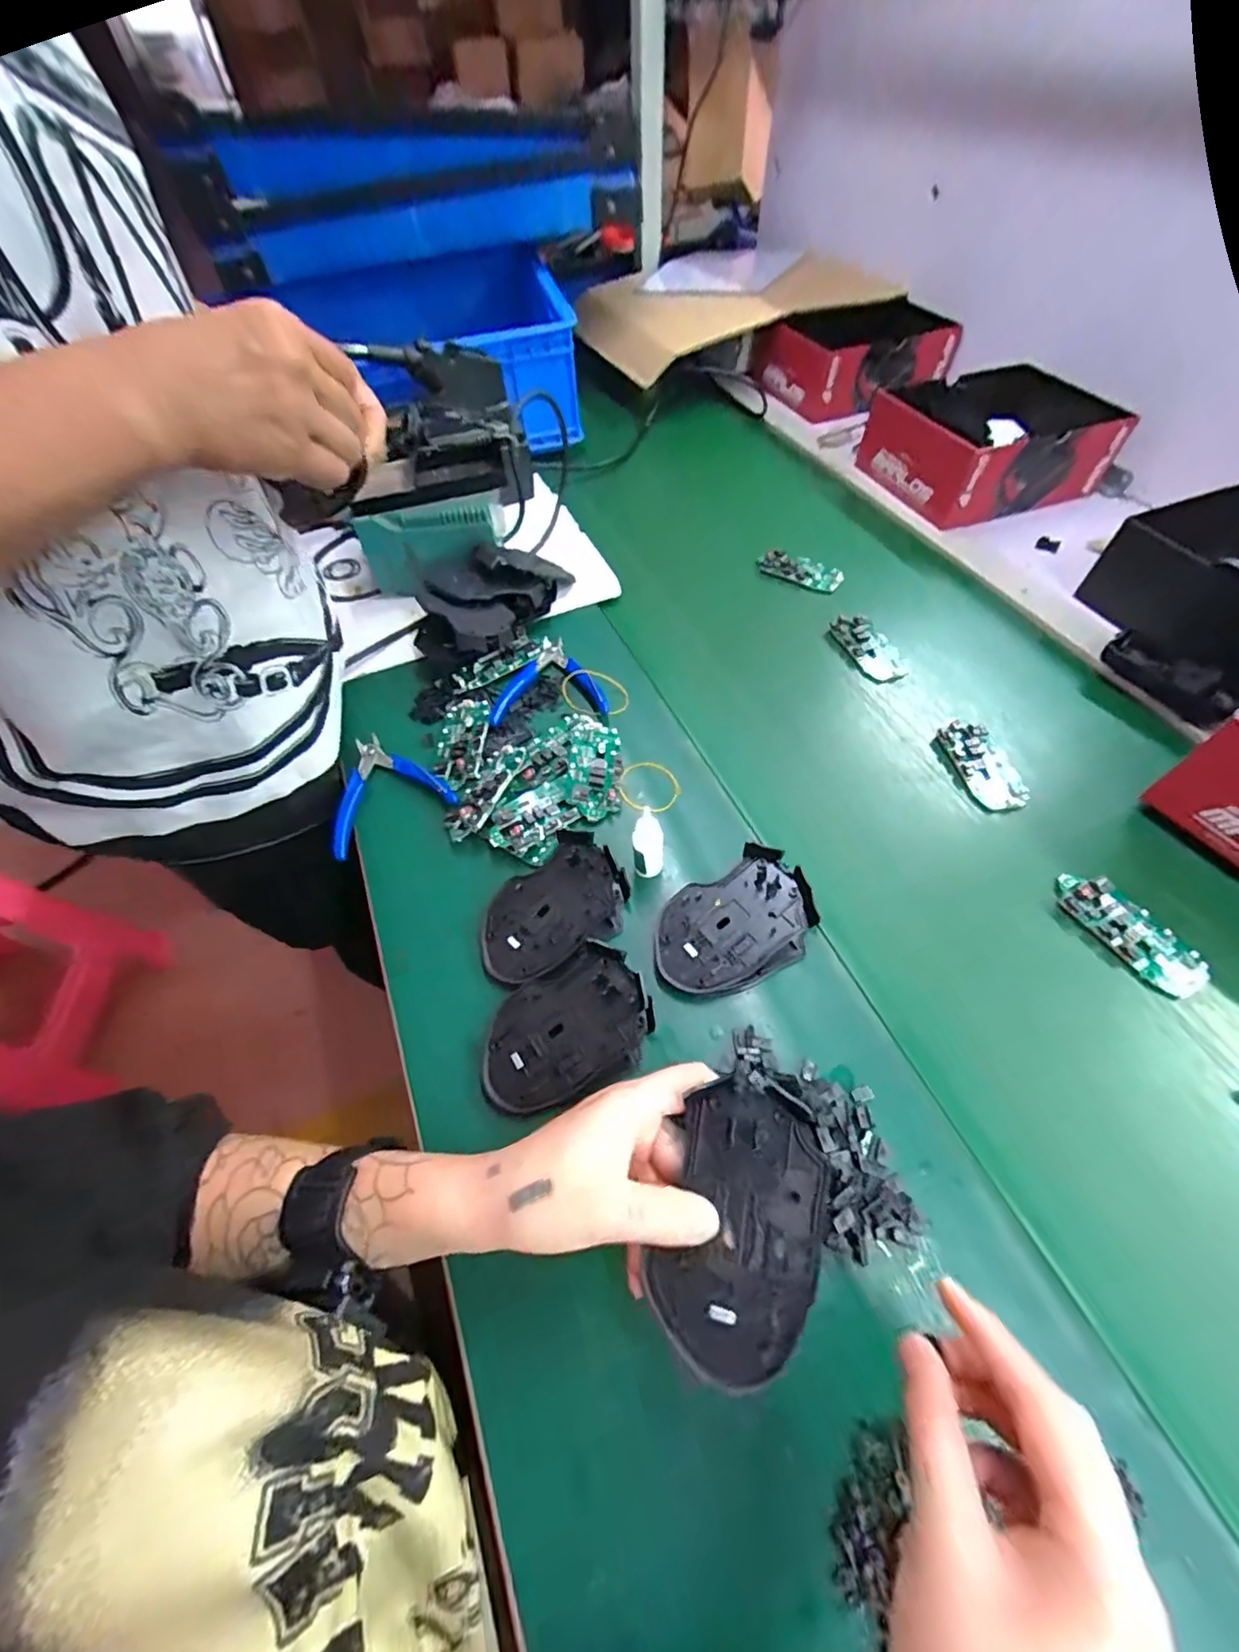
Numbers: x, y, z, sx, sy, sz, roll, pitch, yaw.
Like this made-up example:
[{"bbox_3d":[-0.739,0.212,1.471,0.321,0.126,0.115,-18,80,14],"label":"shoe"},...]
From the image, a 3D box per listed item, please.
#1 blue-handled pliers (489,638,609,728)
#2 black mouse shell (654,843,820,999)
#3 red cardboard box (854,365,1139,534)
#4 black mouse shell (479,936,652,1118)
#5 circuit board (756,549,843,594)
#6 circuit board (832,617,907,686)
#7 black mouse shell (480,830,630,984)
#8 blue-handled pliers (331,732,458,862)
[{"bbox_3d":[-0.072,-0.145,0.569,0.108,0.008,0.106,-8,56,-2],"label":"blue-handled pliers"},{"bbox_3d":[0.079,0.069,0.409,0.113,0.026,0.078,-26,59,-12],"label":"black mouse shell"},{"bbox_3d":[0.472,-0.497,0.743,0.274,0.084,0.212,-19,57,-10],"label":"red cardboard box"},{"bbox_3d":[-0.036,0.128,0.371,0.111,0.029,0.076,-24,59,-11],"label":"black mouse shell"},{"bbox_3d":[0.204,-0.291,0.667,0.096,0.019,0.040,26,61,19],"label":"circuit board"},{"bbox_3d":[0.256,-0.182,0.592,0.048,0.015,0.091,-18,57,-9],"label":"circuit board"},{"bbox_3d":[-0.050,0.058,0.419,0.112,0.025,0.074,-35,61,-17],"label":"black mouse shell"},{"bbox_3d":[-0.213,-0.037,0.510,0.105,0.012,0.118,-29,59,-15],"label":"blue-handled pliers"}]

